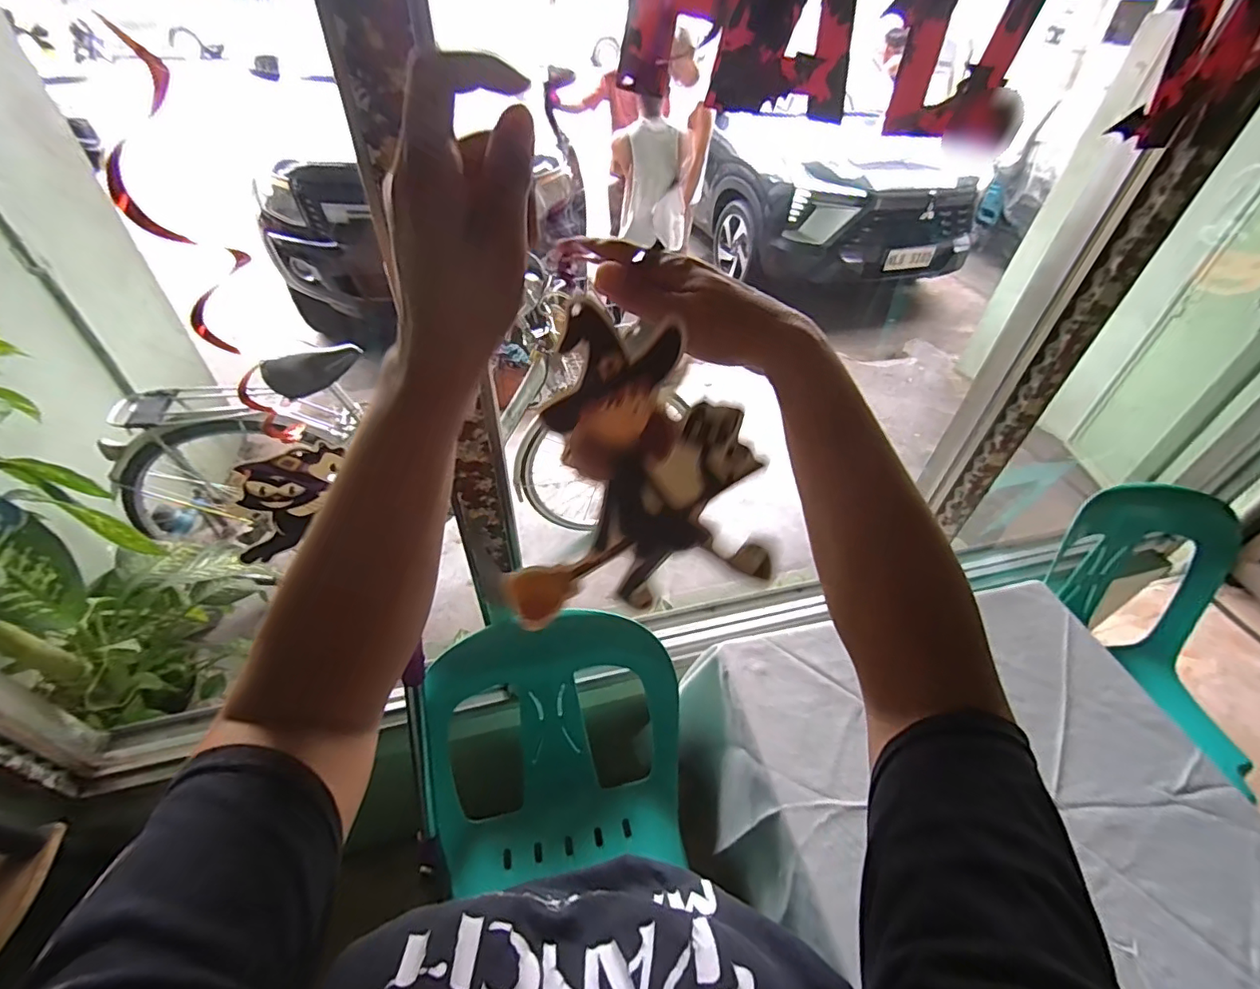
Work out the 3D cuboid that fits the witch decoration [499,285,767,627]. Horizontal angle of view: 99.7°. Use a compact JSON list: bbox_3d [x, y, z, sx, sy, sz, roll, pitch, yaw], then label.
[{"bbox_3d":[0.009,0.000,0.298,0.133,0.178,0.010,17,11,11],"label":"witch decoration"}]

